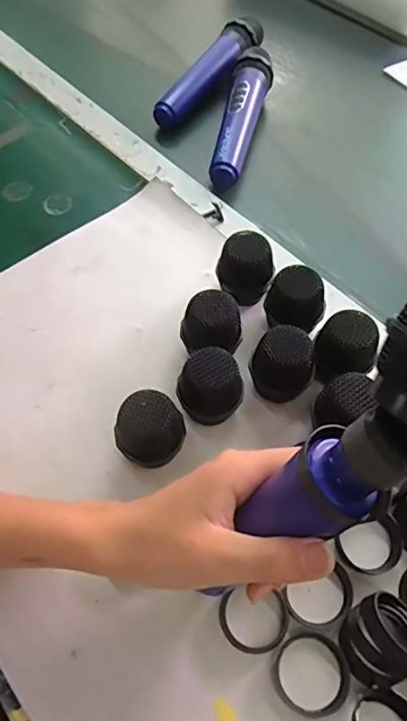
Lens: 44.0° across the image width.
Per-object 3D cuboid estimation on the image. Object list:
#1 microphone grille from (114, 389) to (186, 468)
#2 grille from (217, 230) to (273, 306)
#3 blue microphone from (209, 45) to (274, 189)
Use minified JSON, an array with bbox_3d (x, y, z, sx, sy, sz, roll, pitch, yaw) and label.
[{"bbox_3d":[-0.037,0.054,0.358,0.043,0.059,0.042,0,59,-1],"label":"microphone grille"},{"bbox_3d":[0.033,-0.073,0.422,0.039,0.059,0.036,0,59,-1],"label":"grille"},{"bbox_3d":[0.043,-0.270,0.553,0.039,0.042,0.191,12,60,6],"label":"blue microphone"}]

